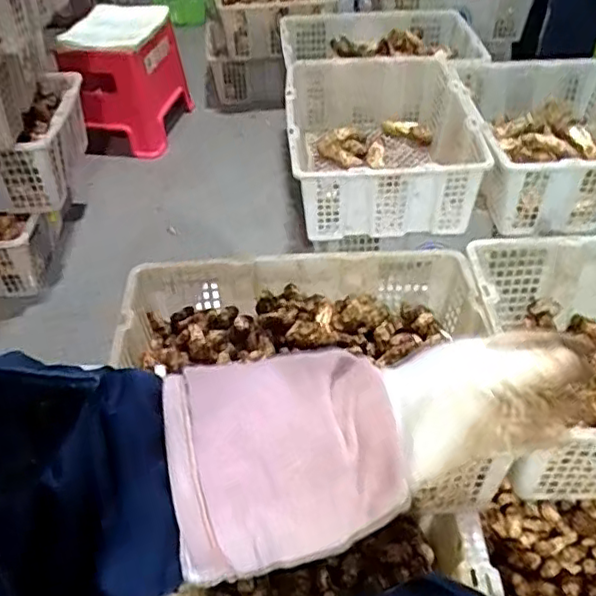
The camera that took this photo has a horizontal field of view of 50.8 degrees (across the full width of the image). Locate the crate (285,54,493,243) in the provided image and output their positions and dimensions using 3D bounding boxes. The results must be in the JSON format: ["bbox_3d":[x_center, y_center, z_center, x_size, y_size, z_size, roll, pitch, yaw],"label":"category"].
[{"bbox_3d":[0.164,-0.321,1.287,0.350,0.175,0.481,-1,42,1],"label":"crate"}]

